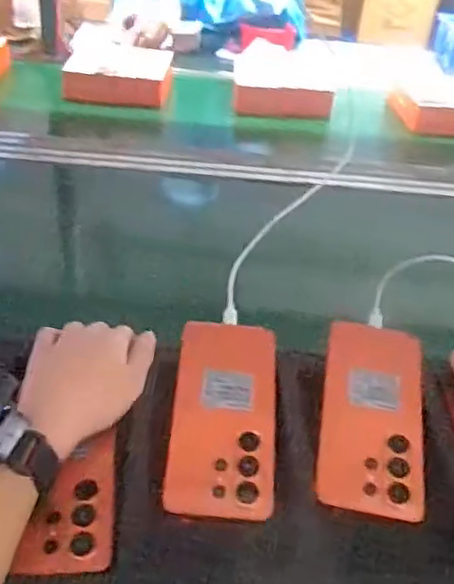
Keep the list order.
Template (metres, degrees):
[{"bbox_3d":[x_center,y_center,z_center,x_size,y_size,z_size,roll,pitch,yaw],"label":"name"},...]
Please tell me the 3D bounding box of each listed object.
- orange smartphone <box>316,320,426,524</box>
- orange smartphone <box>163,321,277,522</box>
[{"bbox_3d":[0.115,0.093,0.505,0.077,0.007,0.163,9,50,4],"label":"orange smartphone"},{"bbox_3d":[-0.001,0.090,0.499,0.078,0.008,0.169,9,47,-5],"label":"orange smartphone"}]

